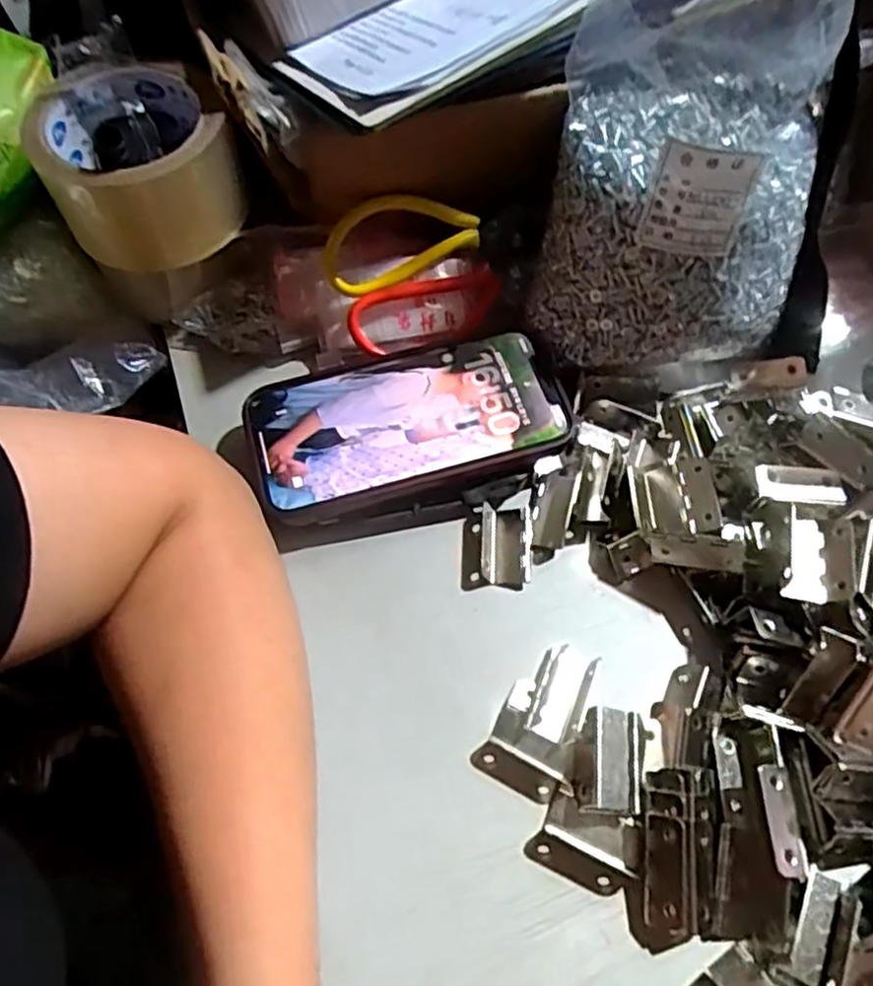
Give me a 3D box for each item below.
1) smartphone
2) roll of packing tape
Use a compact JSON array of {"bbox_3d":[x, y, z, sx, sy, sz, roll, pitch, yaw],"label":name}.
[{"bbox_3d":[-0.014,-0.037,0.367,0.159,0.010,0.080,-13,64,-6],"label":"smartphone"},{"bbox_3d":[-0.154,-0.165,0.370,0.085,0.068,0.086,0,63,0],"label":"roll of packing tape"}]

